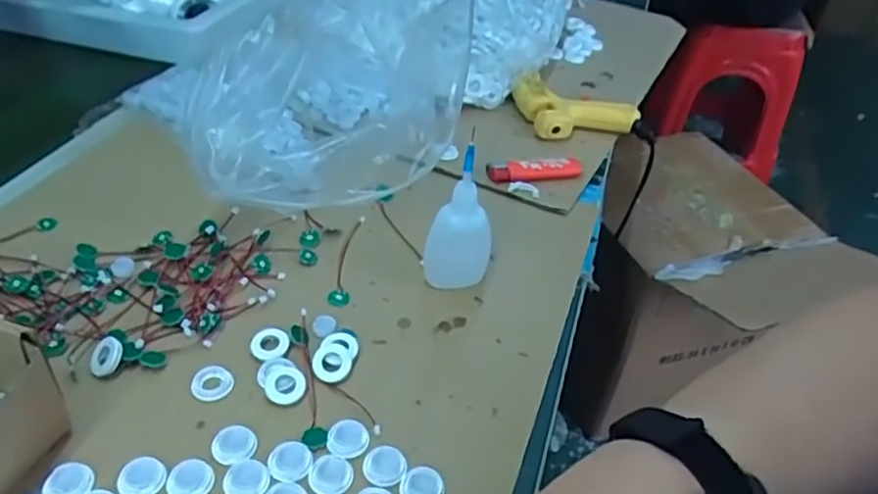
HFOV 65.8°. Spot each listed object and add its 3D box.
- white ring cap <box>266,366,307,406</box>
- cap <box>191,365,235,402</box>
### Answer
[{"bbox_3d":[-0.089,0.080,0.393,0.022,0.005,0.024,4,40,-3],"label":"white ring cap"},{"bbox_3d":[-0.131,0.078,0.394,0.024,0.004,0.024,4,40,-3],"label":"cap"}]

